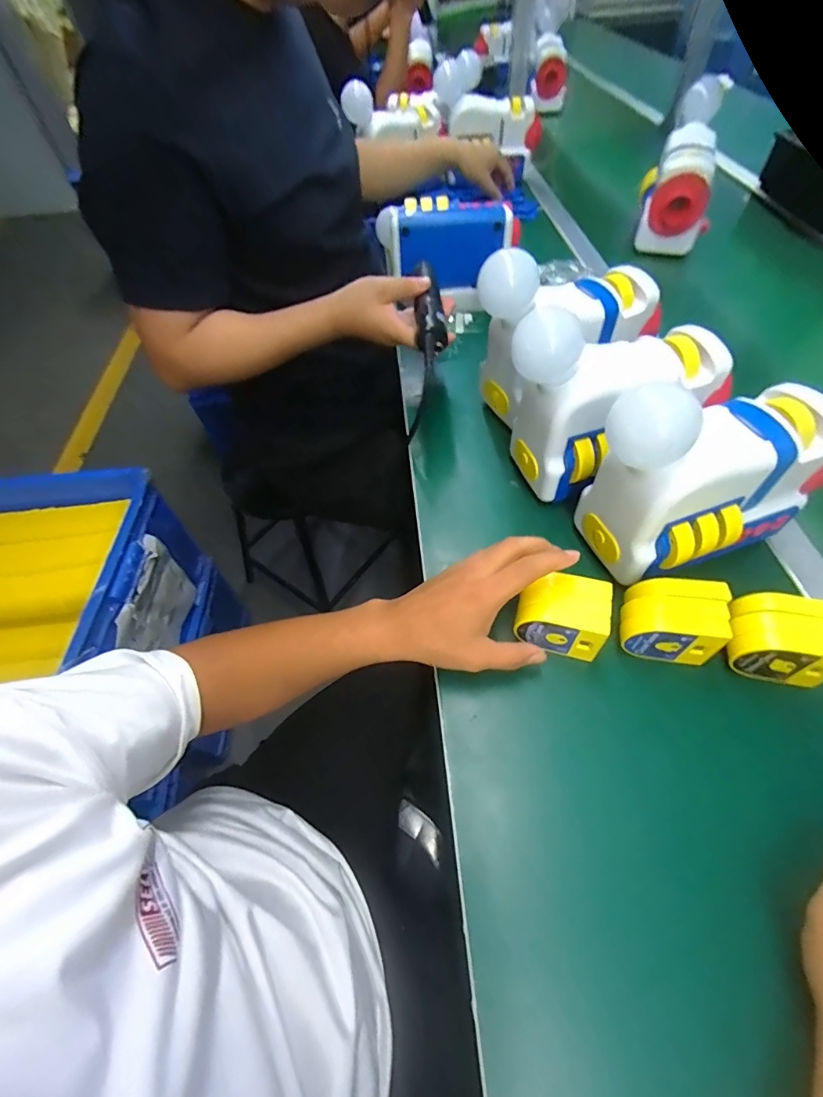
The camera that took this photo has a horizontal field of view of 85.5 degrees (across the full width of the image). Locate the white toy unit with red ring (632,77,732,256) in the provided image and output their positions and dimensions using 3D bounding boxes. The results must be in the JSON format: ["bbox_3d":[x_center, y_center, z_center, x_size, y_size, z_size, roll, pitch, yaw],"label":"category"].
[{"bbox_3d":[0.478,-0.672,0.799,0.117,0.104,0.242,8,80,30],"label":"white toy unit with red ring"}]

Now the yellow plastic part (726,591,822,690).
[{"bbox_3d":[0.305,0.071,0.367,0.075,0.050,0.061,12,57,11],"label":"yellow plastic part"}]

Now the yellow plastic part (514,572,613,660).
[{"bbox_3d":[0.132,0.057,0.391,0.075,0.050,0.054,10,57,10],"label":"yellow plastic part"}]

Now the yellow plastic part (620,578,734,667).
[{"bbox_3d":[0.224,0.062,0.389,0.077,0.051,0.055,7,56,8],"label":"yellow plastic part"}]

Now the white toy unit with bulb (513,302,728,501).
[{"bbox_3d":[0.201,-0.147,0.447,0.202,0.170,0.098,-12,56,-4],"label":"white toy unit with bulb"}]

